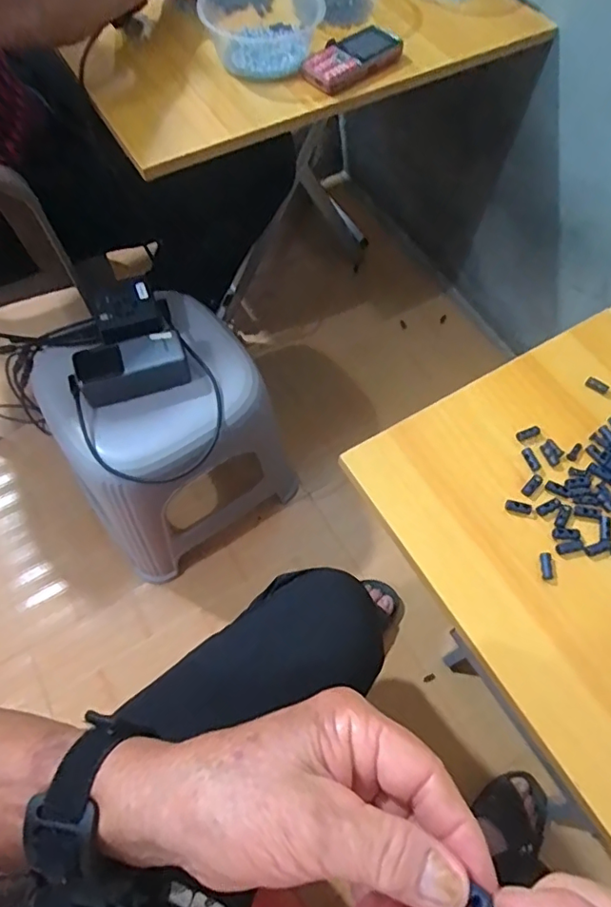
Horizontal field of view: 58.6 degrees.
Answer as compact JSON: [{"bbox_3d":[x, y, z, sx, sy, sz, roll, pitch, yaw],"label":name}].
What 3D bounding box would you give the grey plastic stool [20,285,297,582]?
[{"bbox_3d":[-0.204,-0.025,0.828,0.274,0.322,0.272,-34,69,-17],"label":"grey plastic stool"}]

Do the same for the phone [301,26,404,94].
[{"bbox_3d":[0.059,-0.480,0.659,0.135,0.016,0.063,-38,71,-19],"label":"phone"}]

